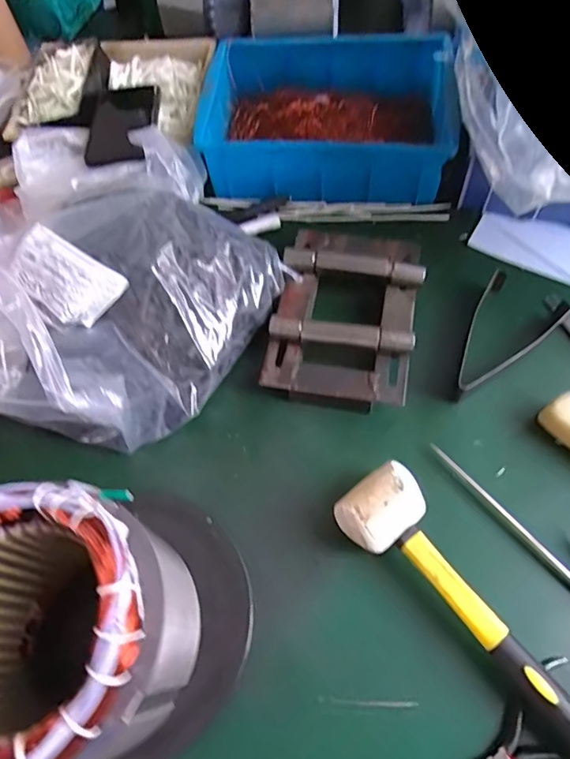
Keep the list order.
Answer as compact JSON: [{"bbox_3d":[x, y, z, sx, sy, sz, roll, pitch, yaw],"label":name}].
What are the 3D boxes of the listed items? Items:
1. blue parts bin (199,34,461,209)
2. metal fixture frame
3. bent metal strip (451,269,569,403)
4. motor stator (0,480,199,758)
[{"bbox_3d":[0.044,-0.323,0.613,0.270,0.078,0.219,0,63,5],"label":"blue parts bin"},{"bbox_3d":[0.059,-0.070,0.496,0.132,0.048,0.192,8,64,9],"label":"metal fixture frame"},{"bbox_3d":[0.204,-0.038,0.479,0.076,0.031,0.143,34,70,19],"label":"bent metal strip"},{"bbox_3d":[-0.133,0.149,0.305,0.143,0.146,0.133,-1,64,2],"label":"motor stator"}]

